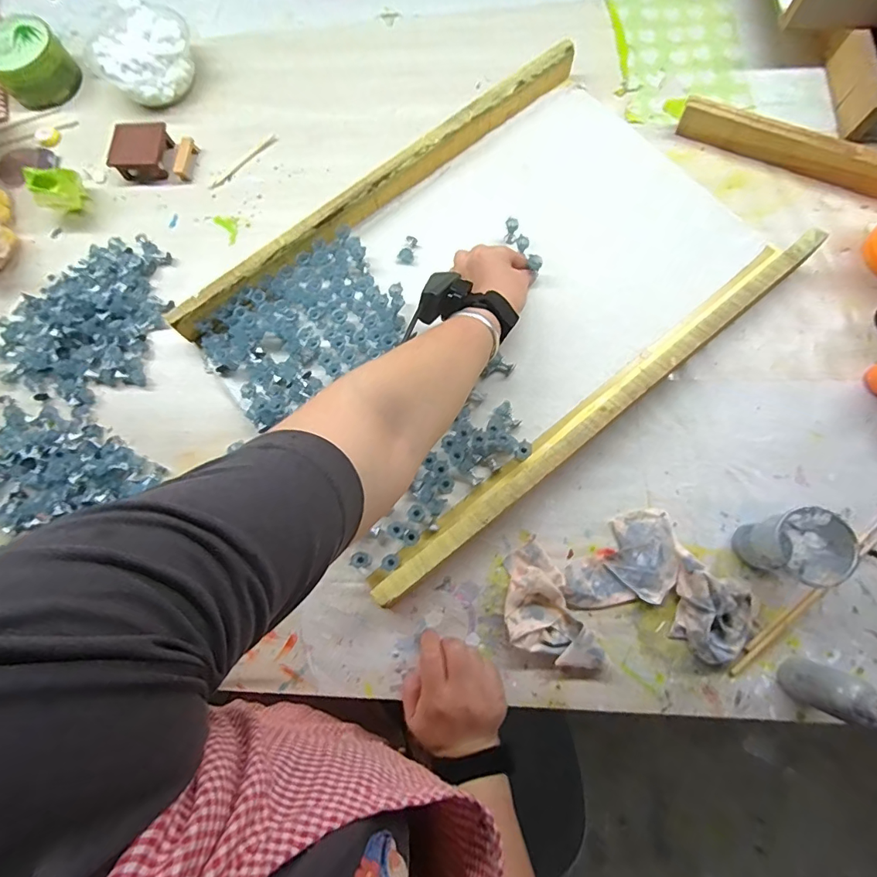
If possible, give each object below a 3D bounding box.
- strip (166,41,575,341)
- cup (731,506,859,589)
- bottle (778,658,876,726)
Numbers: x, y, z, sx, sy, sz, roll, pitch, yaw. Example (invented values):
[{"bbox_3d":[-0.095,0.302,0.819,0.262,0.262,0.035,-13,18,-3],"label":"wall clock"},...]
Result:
[{"bbox_3d":[-0.061,-0.307,0.555,0.590,0.042,0.024,-40,77,-5],"label":"strip"},{"bbox_3d":[0.322,0.100,0.416,0.061,0.072,0.062,-1,77,4],"label":"cup"},{"bbox_3d":[0.326,0.207,0.367,0.031,0.118,0.037,8,78,6],"label":"bottle"}]

